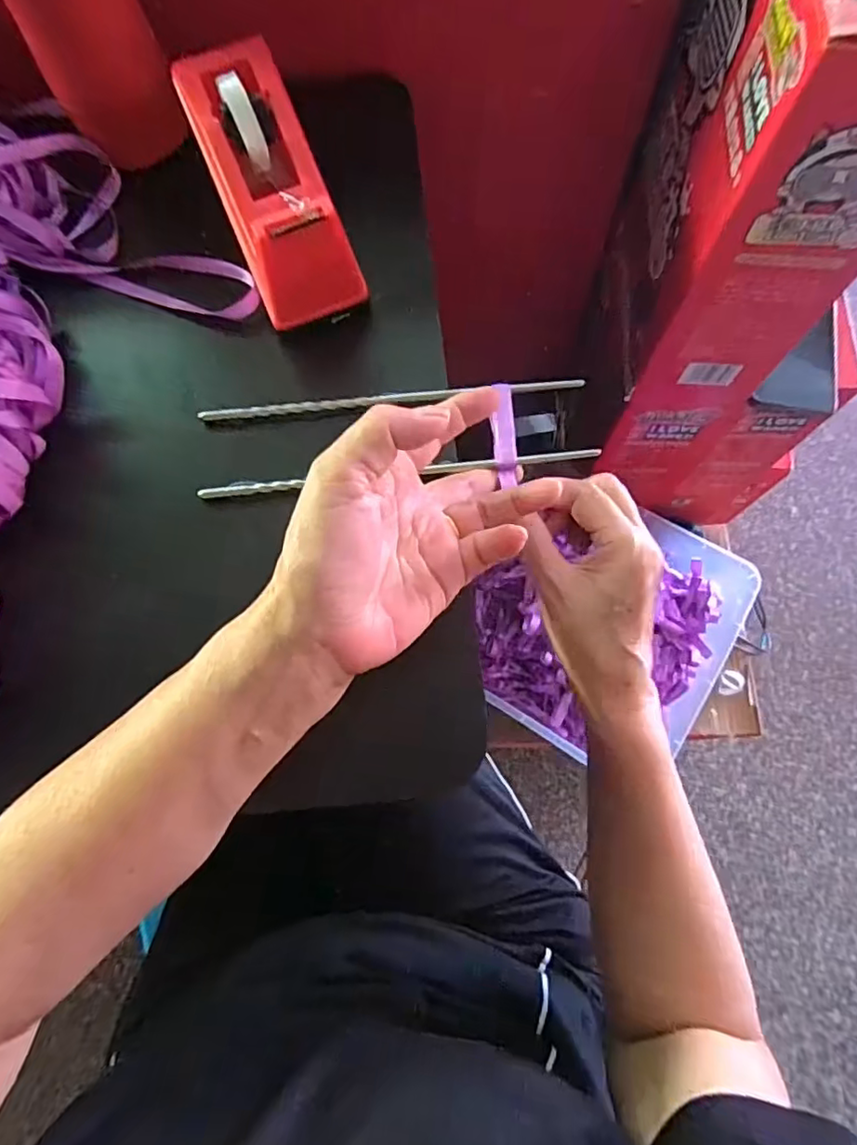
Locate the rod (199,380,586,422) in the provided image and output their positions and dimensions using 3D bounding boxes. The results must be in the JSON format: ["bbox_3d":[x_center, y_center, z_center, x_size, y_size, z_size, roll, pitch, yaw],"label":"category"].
[{"bbox_3d":[-0.021,-0.100,0.338,0.222,0.008,0.008,-5,73,0],"label":"rod"}]

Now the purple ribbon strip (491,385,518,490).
[{"bbox_3d":[0.043,-0.078,0.325,0.013,0.006,0.061,0,79,1],"label":"purple ribbon strip"}]

